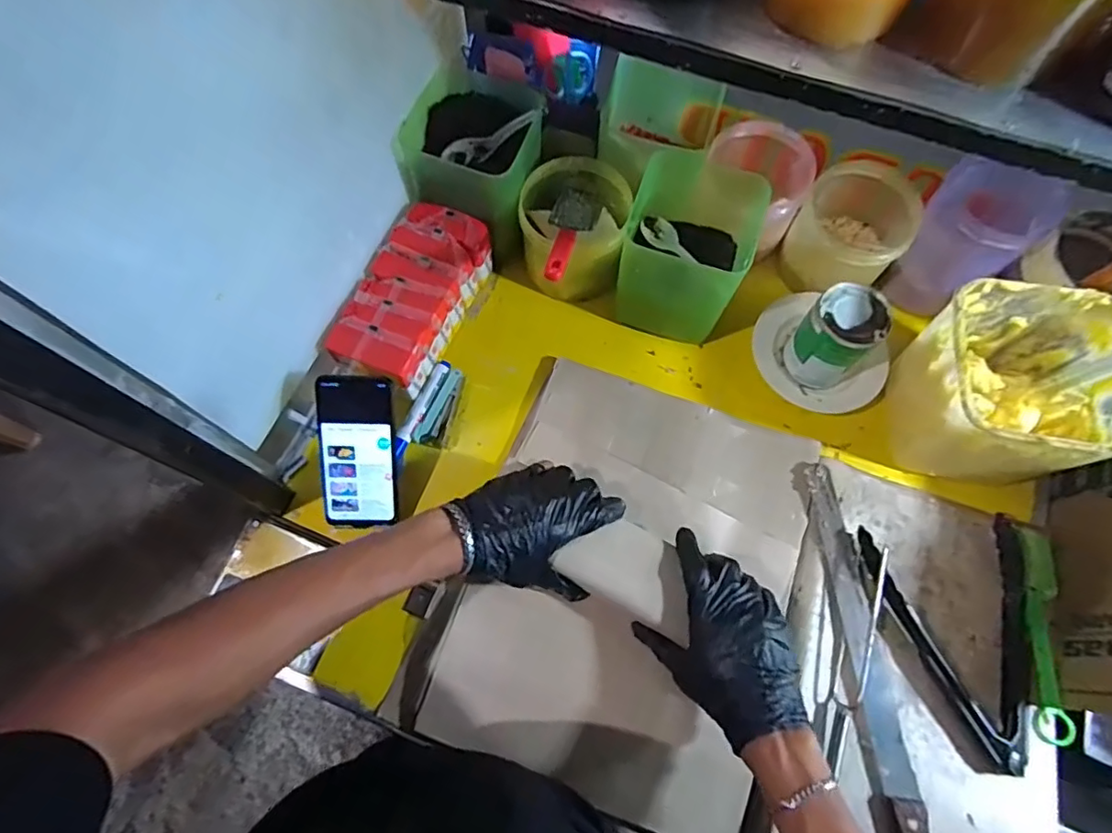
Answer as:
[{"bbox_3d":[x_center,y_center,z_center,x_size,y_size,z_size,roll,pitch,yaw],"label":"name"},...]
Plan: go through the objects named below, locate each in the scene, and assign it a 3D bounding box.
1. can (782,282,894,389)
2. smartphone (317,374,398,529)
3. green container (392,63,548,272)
[{"bbox_3d":[0.293,-0.082,0.622,0.070,0.106,0.074,0,72,1],"label":"can"},{"bbox_3d":[-0.192,0.037,0.566,0.070,0.013,0.153,2,104,-6],"label":"smartphone"},{"bbox_3d":[-0.080,-0.290,0.655,0.128,0.140,0.151,20,74,7],"label":"green container"}]

